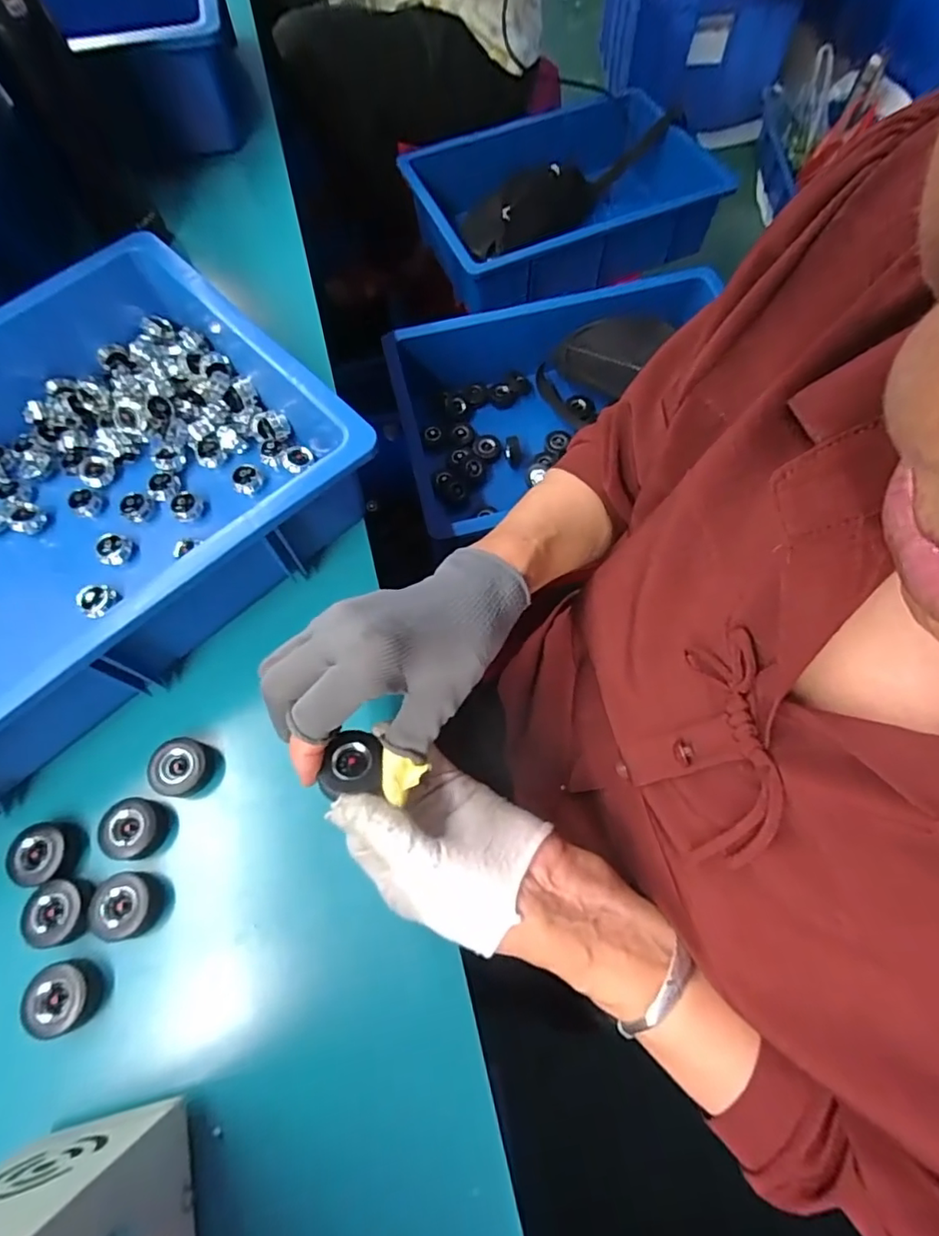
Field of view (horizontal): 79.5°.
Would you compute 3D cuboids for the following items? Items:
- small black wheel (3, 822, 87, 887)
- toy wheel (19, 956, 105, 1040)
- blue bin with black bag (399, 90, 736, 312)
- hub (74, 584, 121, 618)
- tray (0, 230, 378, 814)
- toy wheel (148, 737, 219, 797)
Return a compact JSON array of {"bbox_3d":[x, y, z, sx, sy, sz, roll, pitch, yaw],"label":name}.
[{"bbox_3d":[-0.274,0.151,0.364,0.036,0.019,0.037,0,67,1],"label":"small black wheel"},{"bbox_3d":[-0.237,0.222,0.332,0.035,0.023,0.037,0,67,1],"label":"toy wheel"},{"bbox_3d":[0.163,-0.696,0.944,0.475,0.122,0.334,-23,69,-8],"label":"blue bin with black bag"},{"bbox_3d":[-0.281,-0.013,0.426,0.023,0.016,0.026,27,71,12],"label":"hub"},{"bbox_3d":[-0.330,-0.054,0.406,0.459,0.097,0.301,-41,72,-14],"label":"tray"},{"bbox_3d":[-0.195,0.102,0.384,0.036,0.022,0.038,0,67,1],"label":"toy wheel"}]

